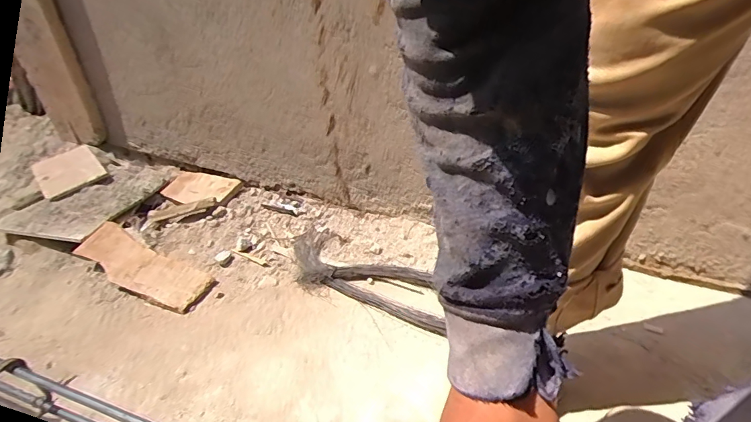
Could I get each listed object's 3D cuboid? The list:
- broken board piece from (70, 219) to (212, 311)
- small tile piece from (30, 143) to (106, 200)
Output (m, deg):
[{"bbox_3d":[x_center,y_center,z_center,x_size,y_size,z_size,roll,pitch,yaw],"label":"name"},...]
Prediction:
[{"bbox_3d":[-0.415,0.098,0.796,0.247,0.026,0.089,25,42,10],"label":"broken board piece"},{"bbox_3d":[-0.706,-0.095,1.019,0.127,0.016,0.183,-36,50,-24],"label":"small tile piece"}]

